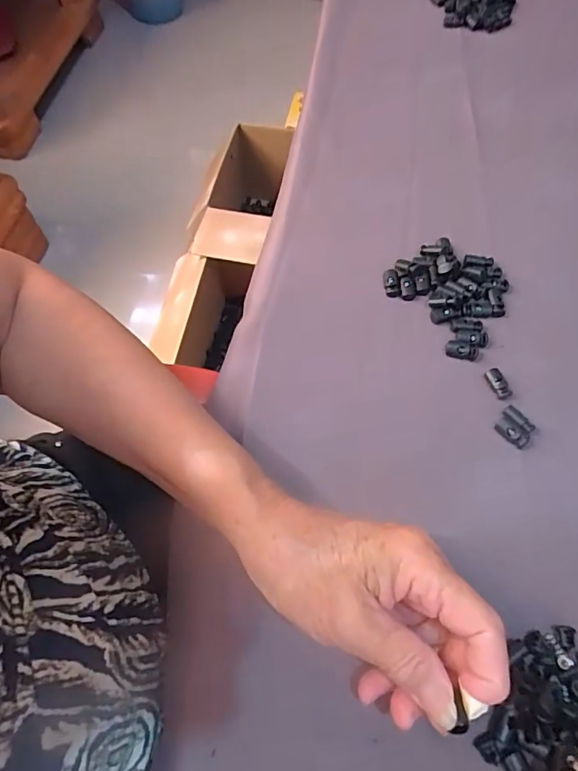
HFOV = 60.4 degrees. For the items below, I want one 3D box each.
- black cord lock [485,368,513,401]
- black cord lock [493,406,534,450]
[{"bbox_3d":[0.139,-0.001,0.329,0.010,0.008,0.021,-20,65,-10],"label":"black cord lock"},{"bbox_3d":[0.142,0.027,0.312,0.018,0.007,0.024,-39,69,-18],"label":"black cord lock"}]

